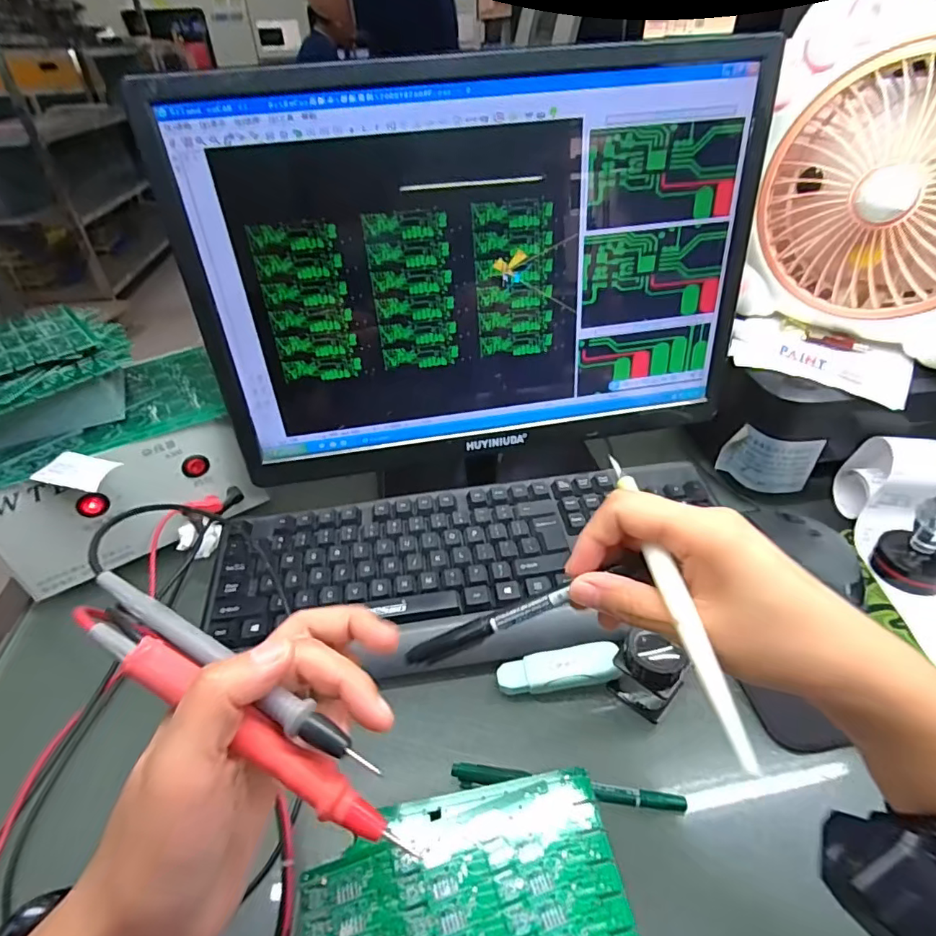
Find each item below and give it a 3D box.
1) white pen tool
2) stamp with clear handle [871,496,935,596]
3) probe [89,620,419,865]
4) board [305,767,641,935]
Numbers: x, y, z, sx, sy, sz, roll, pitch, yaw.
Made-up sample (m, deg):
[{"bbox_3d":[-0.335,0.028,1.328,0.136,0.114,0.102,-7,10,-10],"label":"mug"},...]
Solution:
[{"bbox_3d":[0.088,0.053,0.226,0.008,0.006,0.139,-7,48,-5],"label":"white pen tool"},{"bbox_3d":[0.365,0.056,0.416,0.045,0.075,0.049,-28,45,-28],"label":"stamp with clear handle"},{"bbox_3d":[-0.078,0.094,0.189,0.136,0.014,0.016,27,46,10],"label":"probe"},{"bbox_3d":[0.002,0.203,0.243,0.144,0.006,0.096,-13,40,-13],"label":"board"}]

